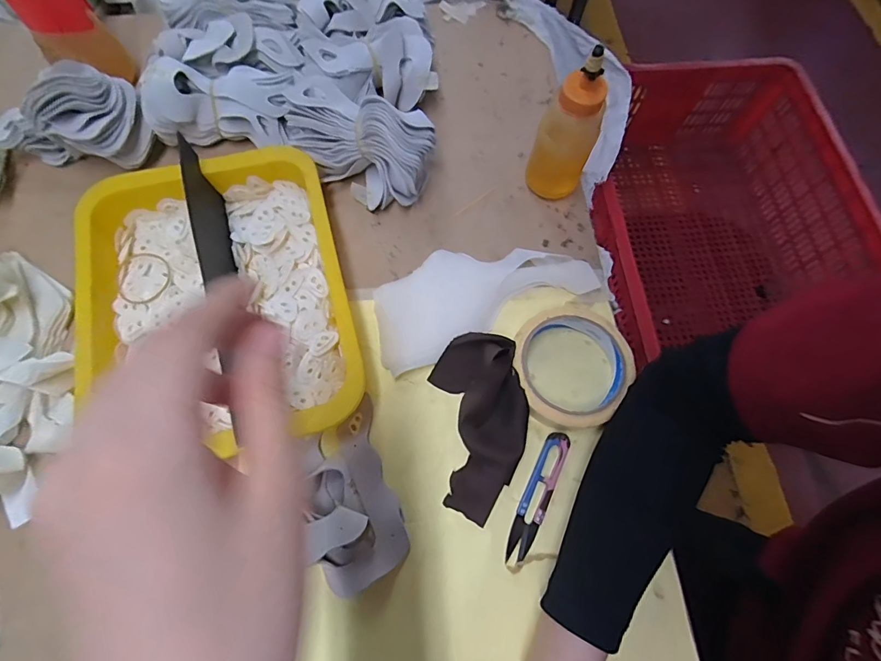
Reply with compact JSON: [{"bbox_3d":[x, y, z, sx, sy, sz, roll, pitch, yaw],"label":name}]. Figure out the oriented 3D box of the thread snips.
[{"bbox_3d":[0.074,0.123,0.332,0.019,0.008,0.098,24,69,8],"label":"thread snips"}]

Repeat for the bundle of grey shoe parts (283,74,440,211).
[{"bbox_3d":[-0.076,-0.169,0.397,0.135,0.079,0.066,23,68,7],"label":"bundle of grey shoe parts"}]

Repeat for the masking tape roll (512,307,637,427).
[{"bbox_3d":[0.104,0.028,0.357,0.092,0.022,0.094,1,67,-2],"label":"masking tape roll"}]

